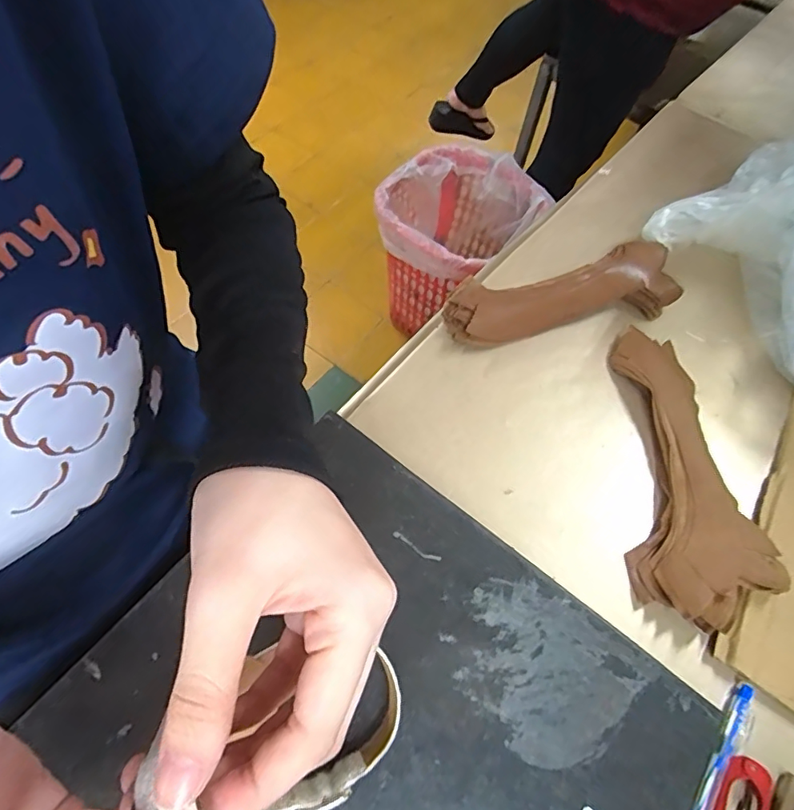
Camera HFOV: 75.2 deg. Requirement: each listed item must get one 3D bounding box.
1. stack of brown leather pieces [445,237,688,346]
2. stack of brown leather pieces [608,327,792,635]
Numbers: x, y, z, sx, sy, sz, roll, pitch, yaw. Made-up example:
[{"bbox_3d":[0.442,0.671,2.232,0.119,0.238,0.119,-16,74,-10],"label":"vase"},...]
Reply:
[{"bbox_3d":[0.145,-0.101,0.452,0.208,0.027,0.067,-9,60,-10],"label":"stack of brown leather pieces"},{"bbox_3d":[0.199,0.040,0.383,0.094,0.020,0.228,-2,59,-6],"label":"stack of brown leather pieces"}]

